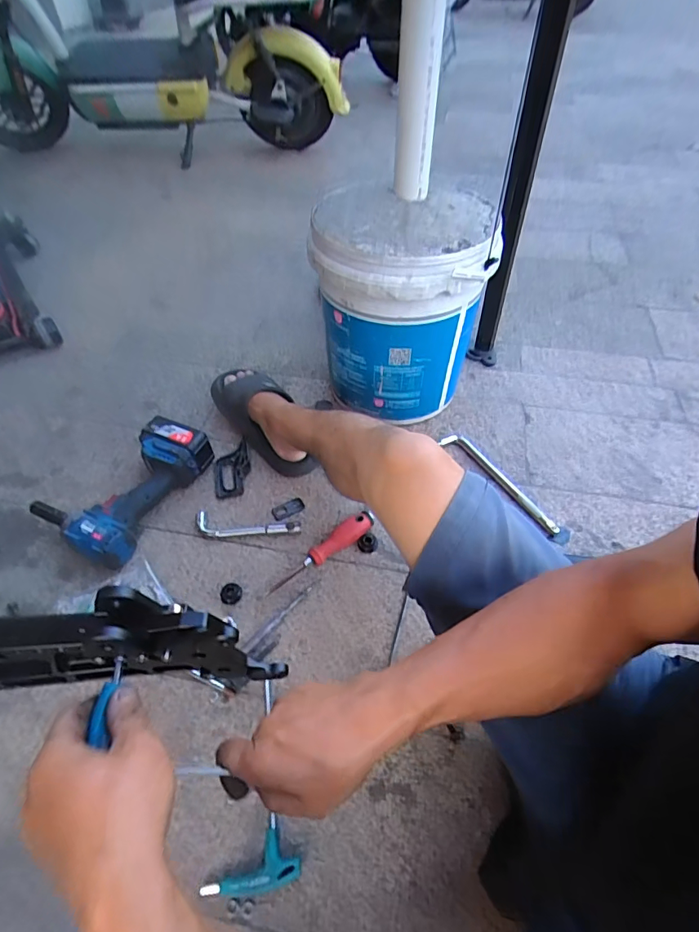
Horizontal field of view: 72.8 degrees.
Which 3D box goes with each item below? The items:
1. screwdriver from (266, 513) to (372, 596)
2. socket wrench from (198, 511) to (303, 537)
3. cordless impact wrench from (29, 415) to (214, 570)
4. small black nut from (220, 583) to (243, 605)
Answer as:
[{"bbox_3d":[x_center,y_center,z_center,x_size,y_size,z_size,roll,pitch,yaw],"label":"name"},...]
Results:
[{"bbox_3d":[-0.046,0.132,0.710,0.192,0.030,0.030,-35,58,-13],"label":"screwdriver"},{"bbox_3d":[-0.156,0.096,0.736,0.159,0.016,0.037,6,51,4],"label":"socket wrench"},{"bbox_3d":[-0.345,0.028,0.763,0.182,0.073,0.256,32,58,23],"label":"cordless impact wrench"},{"bbox_3d":[-0.167,0.180,0.671,0.029,0.004,0.032,-19,53,-15],"label":"small black nut"}]

